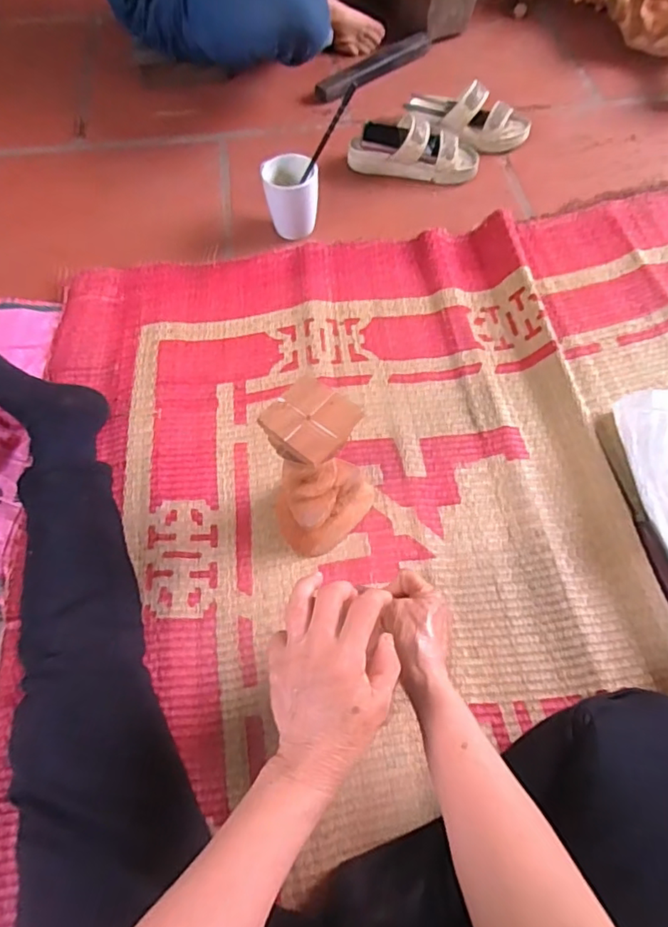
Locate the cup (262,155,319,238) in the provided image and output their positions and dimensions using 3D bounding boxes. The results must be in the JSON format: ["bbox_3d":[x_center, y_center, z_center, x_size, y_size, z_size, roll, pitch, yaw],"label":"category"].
[{"bbox_3d":[-0.067,-0.426,0.887,0.082,0.105,0.075,0,62,0],"label":"cup"}]

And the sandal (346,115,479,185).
[{"bbox_3d":[0.141,-0.553,0.967,0.226,0.072,0.073,10,63,6],"label":"sandal"}]

